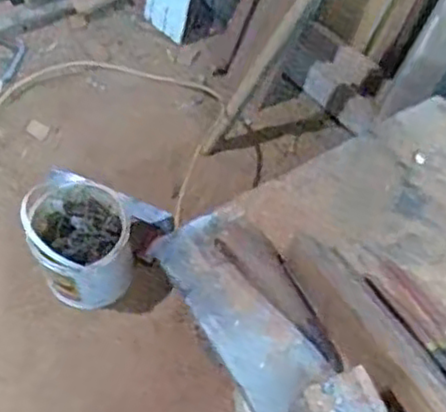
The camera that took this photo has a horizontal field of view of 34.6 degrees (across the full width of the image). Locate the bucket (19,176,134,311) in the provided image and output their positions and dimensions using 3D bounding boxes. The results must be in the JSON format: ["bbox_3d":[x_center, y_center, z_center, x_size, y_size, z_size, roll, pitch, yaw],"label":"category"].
[{"bbox_3d":[-0.267,0.077,1.378,0.179,0.194,0.189,1,66,-2],"label":"bucket"}]

